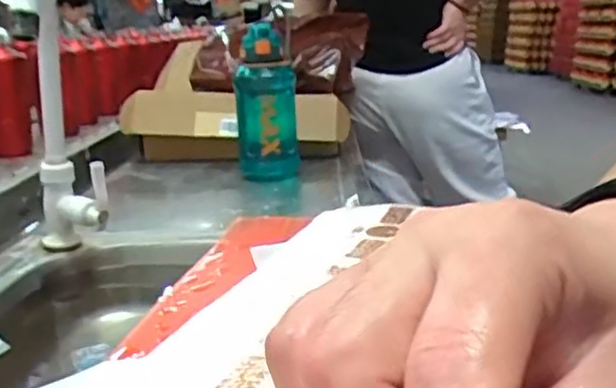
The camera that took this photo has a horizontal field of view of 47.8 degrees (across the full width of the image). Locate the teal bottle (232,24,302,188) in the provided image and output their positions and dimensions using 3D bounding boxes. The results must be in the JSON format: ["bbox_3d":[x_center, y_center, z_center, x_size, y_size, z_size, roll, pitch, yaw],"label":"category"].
[{"bbox_3d":[-0.065,-0.141,1.082,0.097,0.214,0.091,0,14,-1],"label":"teal bottle"}]

